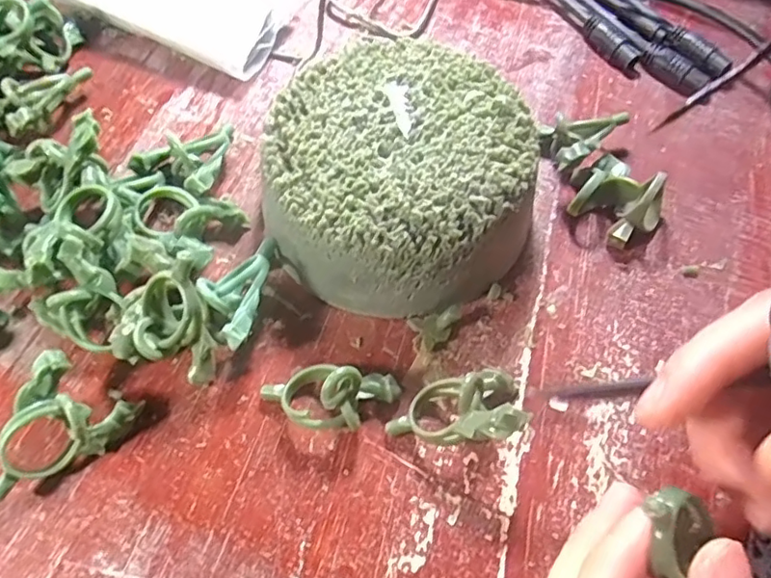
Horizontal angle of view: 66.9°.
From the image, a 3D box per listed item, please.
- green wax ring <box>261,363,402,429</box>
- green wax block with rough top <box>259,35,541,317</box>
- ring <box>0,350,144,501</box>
[{"bbox_3d":[-0.019,0.037,0.199,0.047,0.023,0.020,1,62,-2],"label":"green wax ring"},{"bbox_3d":[0.007,-0.045,0.229,0.103,0.046,0.102,4,62,0],"label":"green wax block with rough top"},{"bbox_3d":[-0.108,0.049,0.191,0.033,0.021,0.044,25,64,11],"label":"ring"}]

